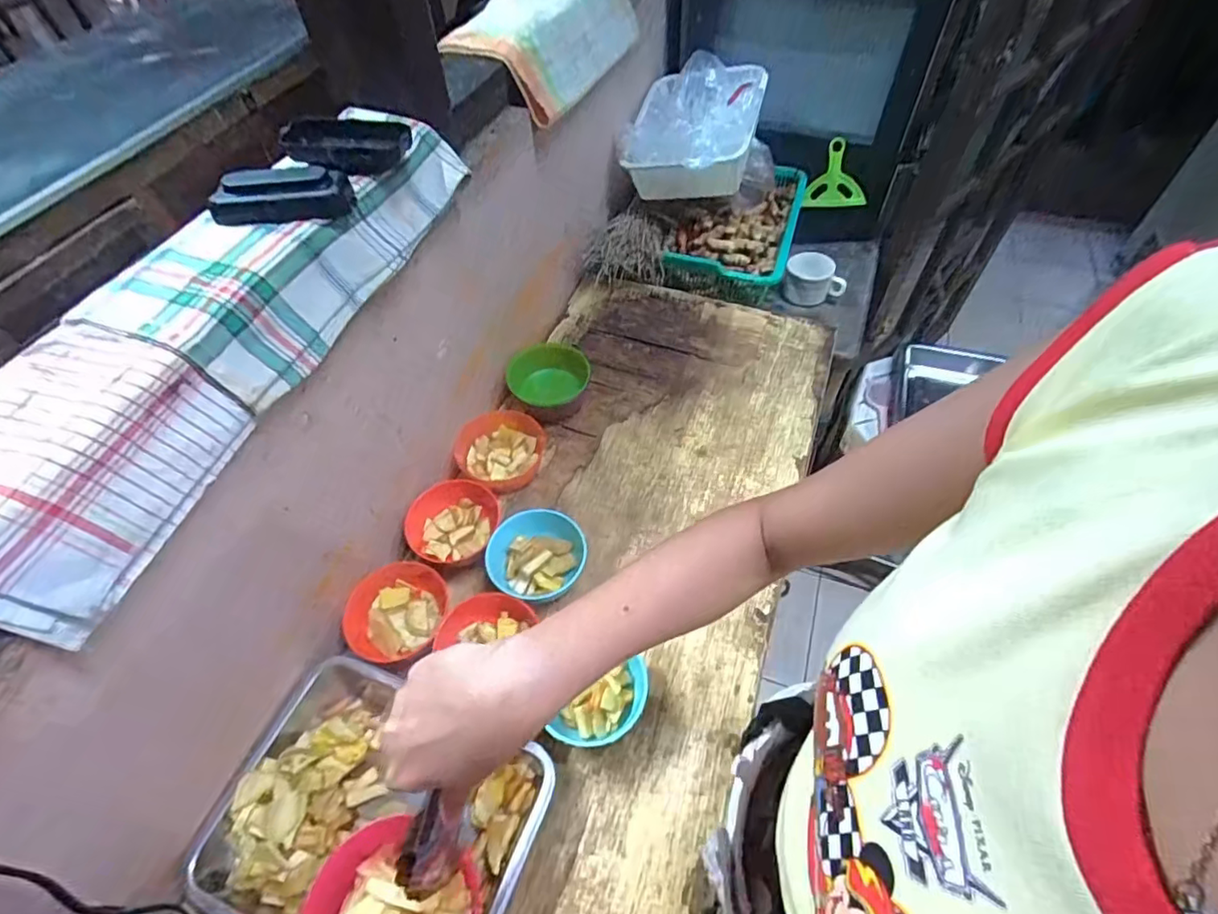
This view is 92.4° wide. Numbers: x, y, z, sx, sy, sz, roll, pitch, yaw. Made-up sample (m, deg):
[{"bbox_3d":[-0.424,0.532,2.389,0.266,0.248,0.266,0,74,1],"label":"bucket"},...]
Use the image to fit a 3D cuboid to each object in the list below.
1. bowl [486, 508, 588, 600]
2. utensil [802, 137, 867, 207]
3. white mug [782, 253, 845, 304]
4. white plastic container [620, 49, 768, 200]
[{"bbox_3d":[-0.084,0.125,0.693,0.113,0.053,0.108,-1,53,2],"label":"bowl"},{"bbox_3d":[0.472,-0.599,1.234,0.132,0.024,0.138,-3,87,1],"label":"utensil"},{"bbox_3d":[0.390,-0.339,1.115,0.111,0.062,0.083,11,54,11],"label":"white mug"},{"bbox_3d":[0.162,-0.612,1.094,0.216,0.114,0.341,12,54,11],"label":"white plastic container"}]

